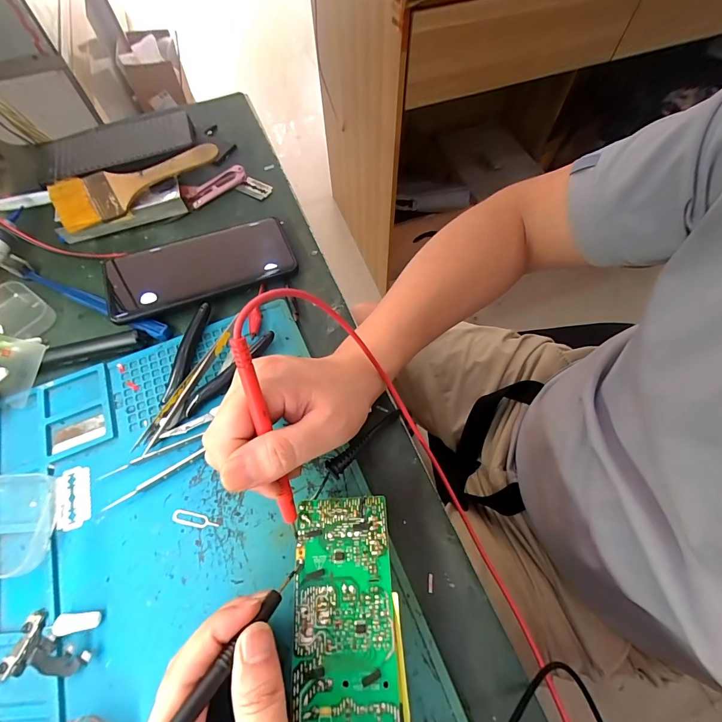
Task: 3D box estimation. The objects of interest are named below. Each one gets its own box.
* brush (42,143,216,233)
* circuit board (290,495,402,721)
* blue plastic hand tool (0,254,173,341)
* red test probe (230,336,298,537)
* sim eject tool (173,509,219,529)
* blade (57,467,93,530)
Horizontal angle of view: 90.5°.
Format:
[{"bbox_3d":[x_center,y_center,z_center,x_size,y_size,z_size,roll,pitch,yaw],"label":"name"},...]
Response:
[{"bbox_3d":[-0.226,-0.185,0.365,0.163,0.010,0.063,-27,75,-12],"label":"brush"},{"bbox_3d":[-0.010,0.152,0.210,0.055,0.024,0.131,-3,63,-1],"label":"circuit board"},{"bbox_3d":[-0.253,-0.059,0.328,0.185,0.011,0.015,22,65,11],"label":"blue plastic hand tool"},{"bbox_3d":[-0.048,0.048,0.194,0.008,0.130,0.010,-13,22,-6],"label":"red test probe"},{"bbox_3d":[-0.115,0.110,0.248,0.034,0.004,0.009,11,64,6],"label":"sim eject tool"},{"bbox_3d":[-0.205,0.097,0.256,0.022,0.004,0.044,-14,64,-7],"label":"blade"}]

